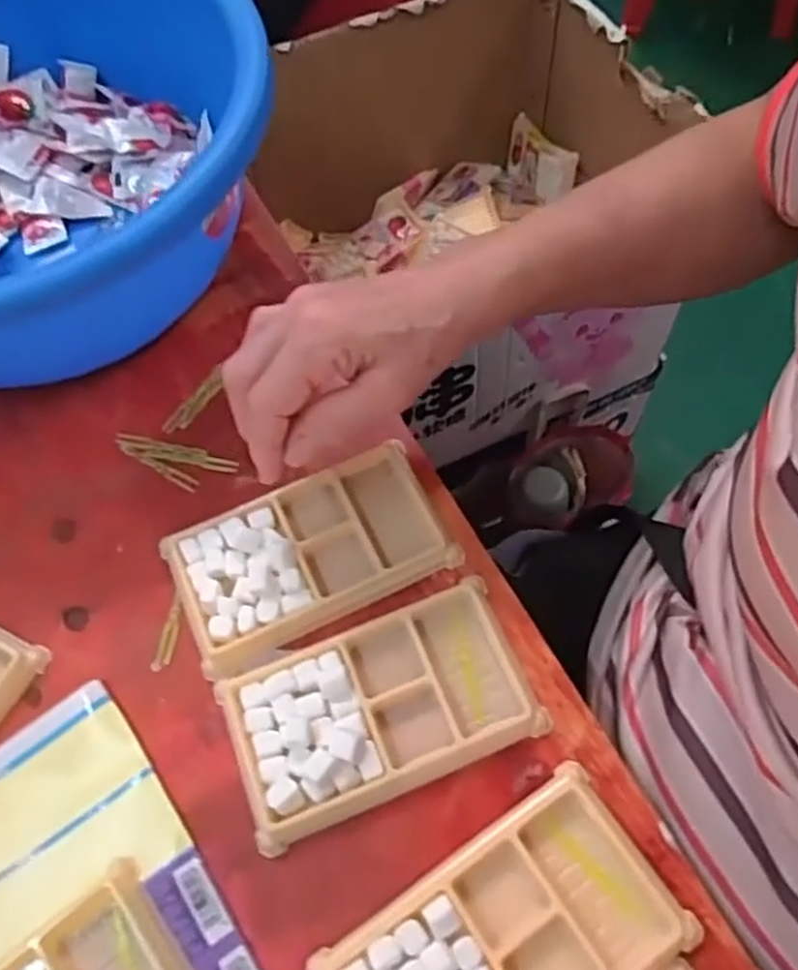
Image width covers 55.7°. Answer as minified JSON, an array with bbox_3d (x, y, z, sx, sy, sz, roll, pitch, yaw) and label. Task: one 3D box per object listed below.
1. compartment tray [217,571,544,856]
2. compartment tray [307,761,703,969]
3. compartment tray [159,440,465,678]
[{"bbox_3d":[-0.010,0.101,0.348,0.136,0.015,0.075,-21,64,-8],"label":"compartment tray"},{"bbox_3d":[0.043,0.185,0.303,0.136,0.013,0.078,-32,66,-13],"label":"compartment tray"},{"bbox_3d":[-0.046,0.032,0.386,0.134,0.015,0.076,-24,64,-9],"label":"compartment tray"}]

